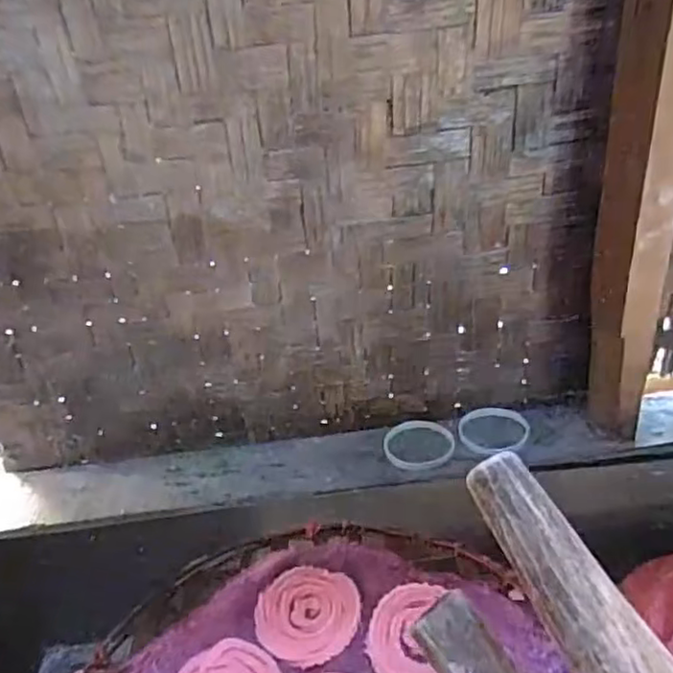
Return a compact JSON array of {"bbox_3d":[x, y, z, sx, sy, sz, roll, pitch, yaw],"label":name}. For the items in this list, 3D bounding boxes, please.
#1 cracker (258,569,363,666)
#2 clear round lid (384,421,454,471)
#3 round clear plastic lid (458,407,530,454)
[{"bbox_3d":[-0.024,0.217,0.506,0.080,0.008,0.076,-5,31,3],"label":"cracker"},{"bbox_3d":[0.106,0.139,0.827,0.086,0.004,0.088,-5,31,3],"label":"clear round lid"},{"bbox_3d":[0.205,0.120,0.836,0.086,0.010,0.093,1,32,12],"label":"round clear plastic lid"}]

